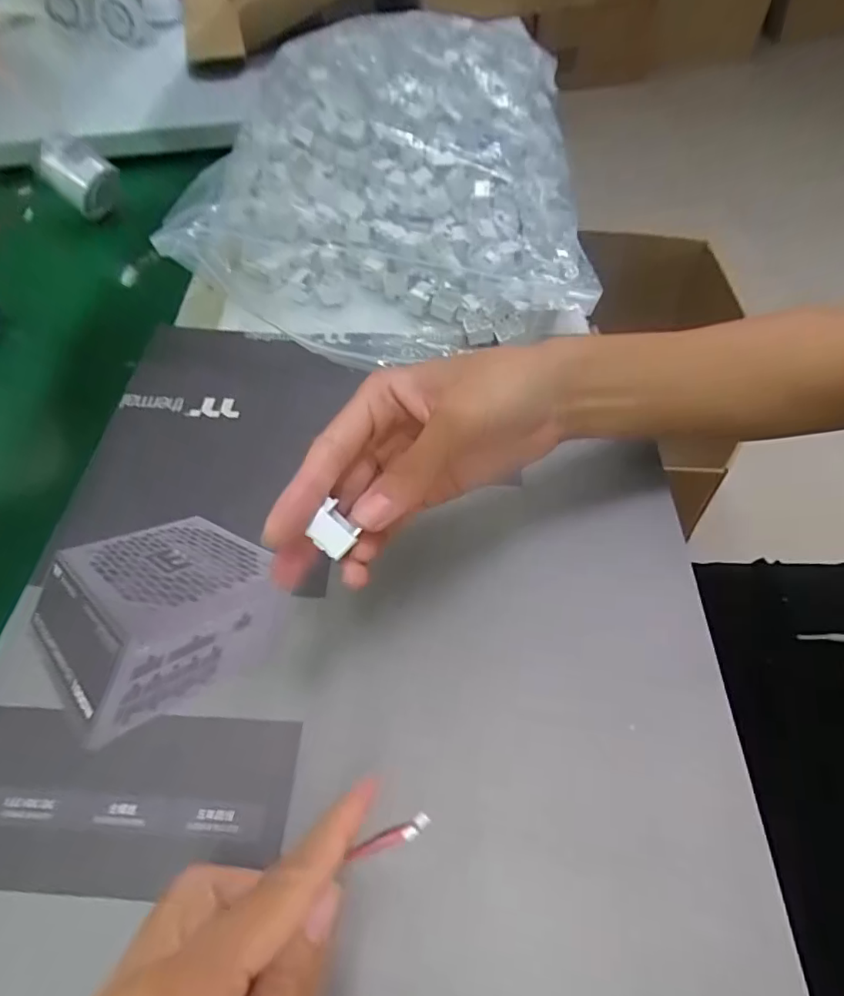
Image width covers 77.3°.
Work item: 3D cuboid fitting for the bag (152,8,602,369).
[{"bbox_3d":[-0.036,-0.247,0.413,0.316,0.116,0.298,-3,54,2],"label":"bag"}]

